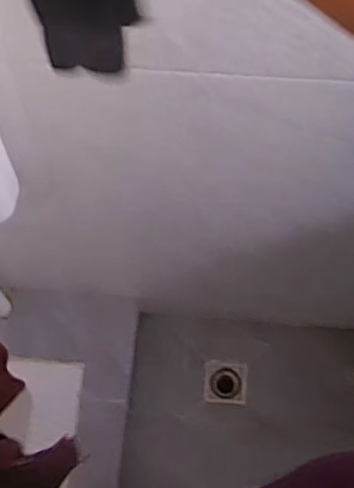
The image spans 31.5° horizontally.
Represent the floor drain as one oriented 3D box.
[{"bbox_3d":[0.131,0.370,1.675,0.108,0.009,0.109,2,84,3],"label":"floor drain"}]

